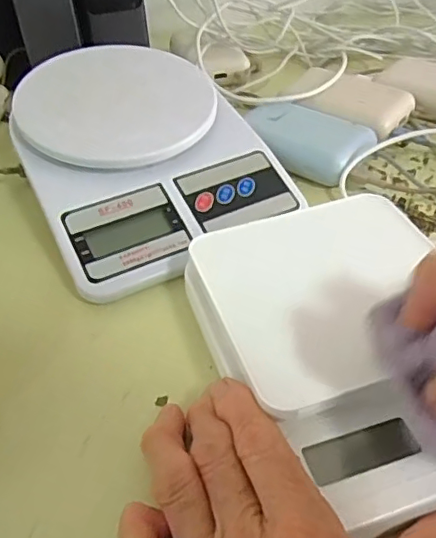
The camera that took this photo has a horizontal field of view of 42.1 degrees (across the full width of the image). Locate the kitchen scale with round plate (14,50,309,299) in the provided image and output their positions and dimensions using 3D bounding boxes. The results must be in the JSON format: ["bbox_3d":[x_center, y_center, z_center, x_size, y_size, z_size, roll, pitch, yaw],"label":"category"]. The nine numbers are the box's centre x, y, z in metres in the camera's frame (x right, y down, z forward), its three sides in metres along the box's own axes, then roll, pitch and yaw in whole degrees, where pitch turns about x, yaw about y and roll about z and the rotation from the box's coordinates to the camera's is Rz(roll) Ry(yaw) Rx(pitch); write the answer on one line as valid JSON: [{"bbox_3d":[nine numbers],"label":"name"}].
[{"bbox_3d":[-0.052,-0.085,0.394,0.155,0.027,0.206,-20,63,-18],"label":"kitchen scale with round plate"}]

